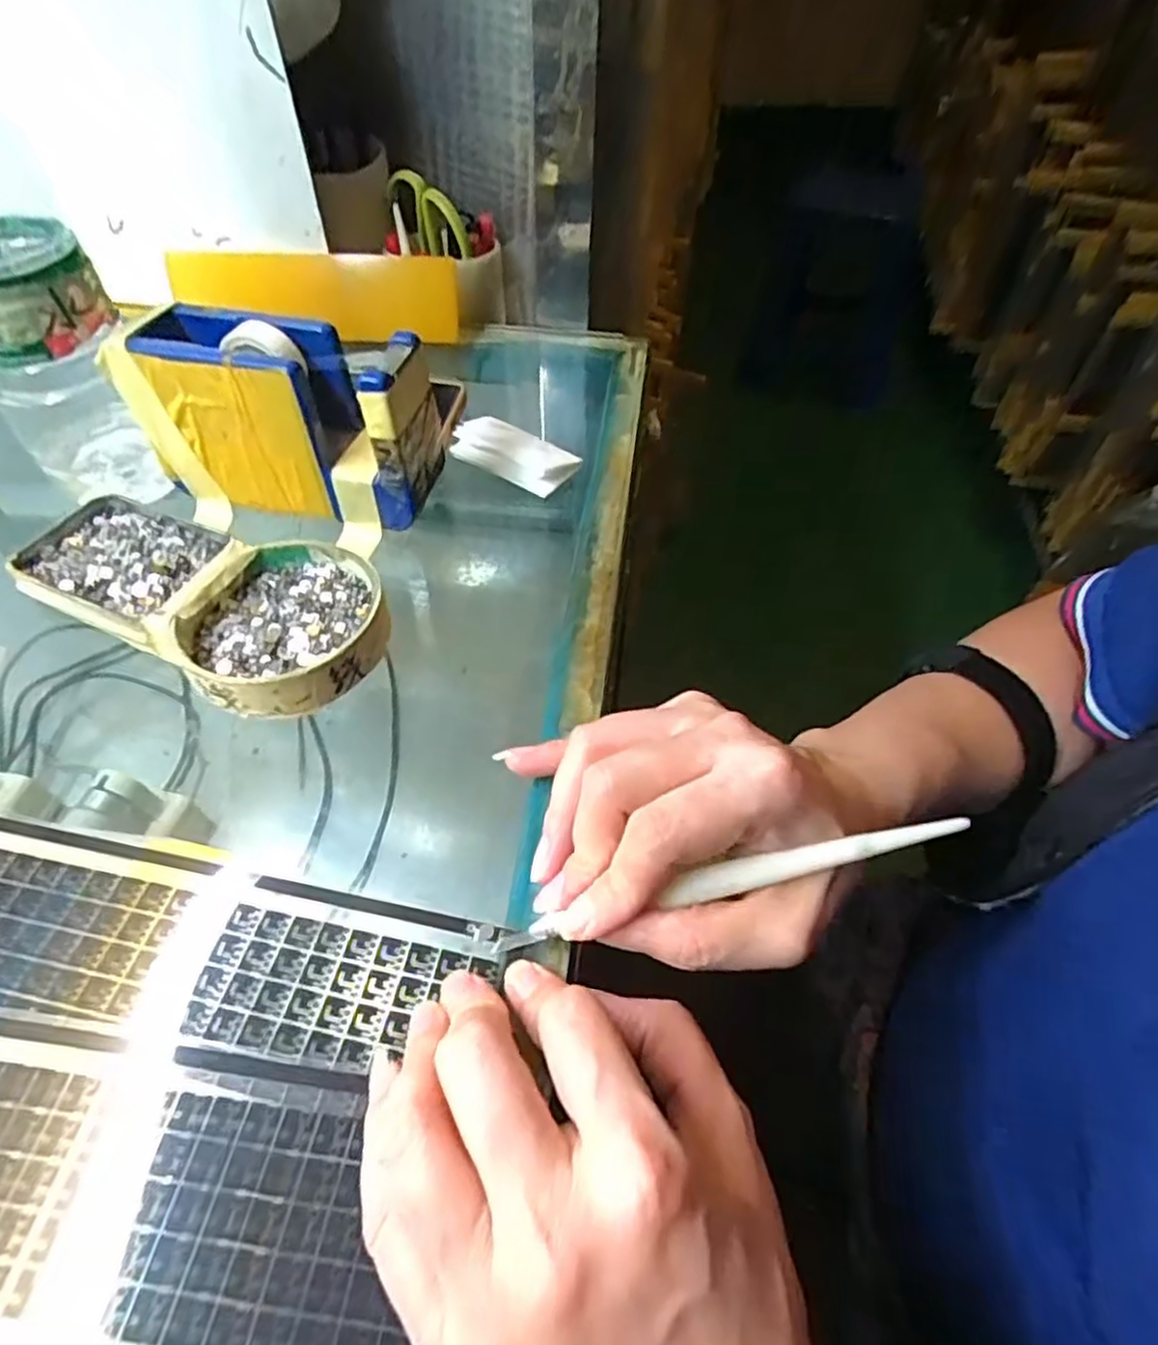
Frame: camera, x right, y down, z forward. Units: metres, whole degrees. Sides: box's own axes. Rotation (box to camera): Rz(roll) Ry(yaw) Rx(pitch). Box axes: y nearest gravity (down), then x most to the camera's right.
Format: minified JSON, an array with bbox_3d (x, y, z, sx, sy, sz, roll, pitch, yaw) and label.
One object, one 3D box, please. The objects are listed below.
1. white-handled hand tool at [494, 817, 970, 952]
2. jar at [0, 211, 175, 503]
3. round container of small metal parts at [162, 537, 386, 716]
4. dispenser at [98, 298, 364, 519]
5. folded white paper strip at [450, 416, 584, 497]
[{"bbox_3d":[0.046,0.066,0.212,0.150,0.004,0.007,-15,52,3],"label":"white-handled hand tool"},{"bbox_3d":[-0.237,-0.141,0.310,0.059,0.100,0.060,-26,57,-20],"label":"jar"},{"bbox_3d":[-0.123,-0.022,0.284,0.080,0.019,0.081,-13,53,-12],"label":"round container of small metal parts"},{"bbox_3d":[-0.155,-0.125,0.322,0.093,0.071,0.049,16,53,11],"label":"dispenser"},{"bbox_3d":[-0.037,-0.122,0.374,0.072,0.014,0.030,29,56,20],"label":"folded white paper strip"}]

